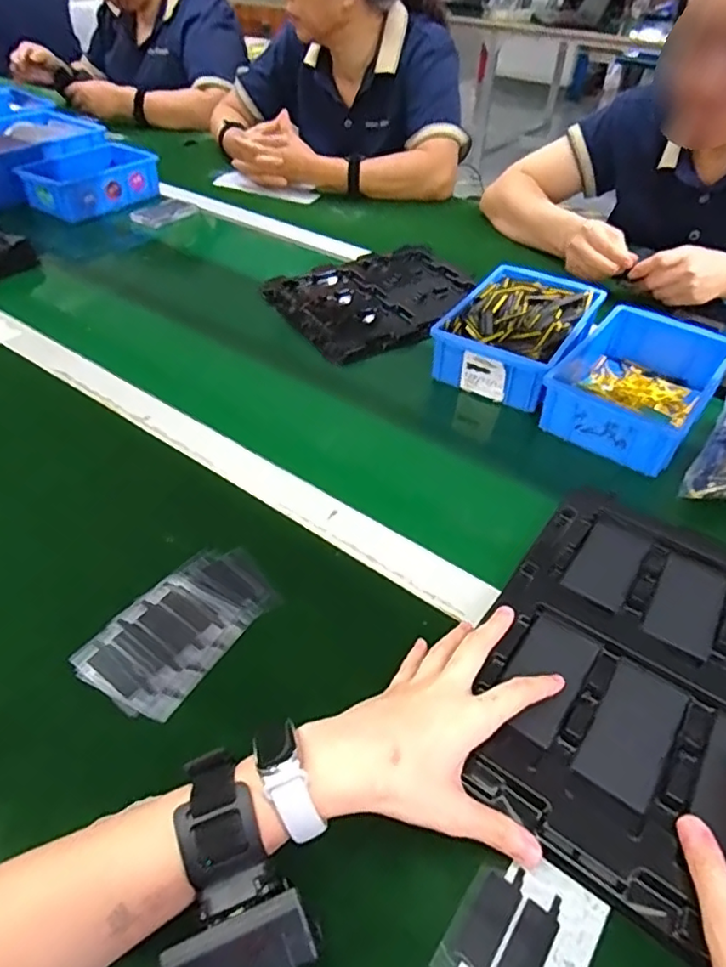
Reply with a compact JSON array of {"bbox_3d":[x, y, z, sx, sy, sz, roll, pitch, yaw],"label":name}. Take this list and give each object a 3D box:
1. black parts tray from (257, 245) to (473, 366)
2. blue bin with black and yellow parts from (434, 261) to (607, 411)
[{"bbox_3d":[0.022,-0.262,0.832,0.274,0.016,0.237,-23,50,-23],"label":"black parts tray"},{"bbox_3d":[0.187,-0.181,0.707,0.142,0.060,0.216,25,49,22],"label":"blue bin with black and yellow parts"}]

